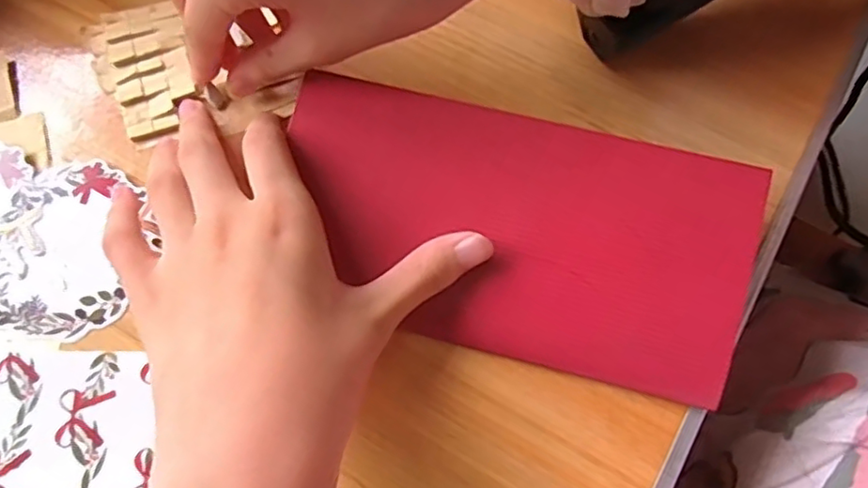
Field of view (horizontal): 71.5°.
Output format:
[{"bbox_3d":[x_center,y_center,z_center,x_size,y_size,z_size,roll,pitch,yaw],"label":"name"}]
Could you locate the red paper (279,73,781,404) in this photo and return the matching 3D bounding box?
[{"bbox_3d":[0.026,-0.005,0.214,0.166,0.009,0.085,14,88,6],"label":"red paper"}]

